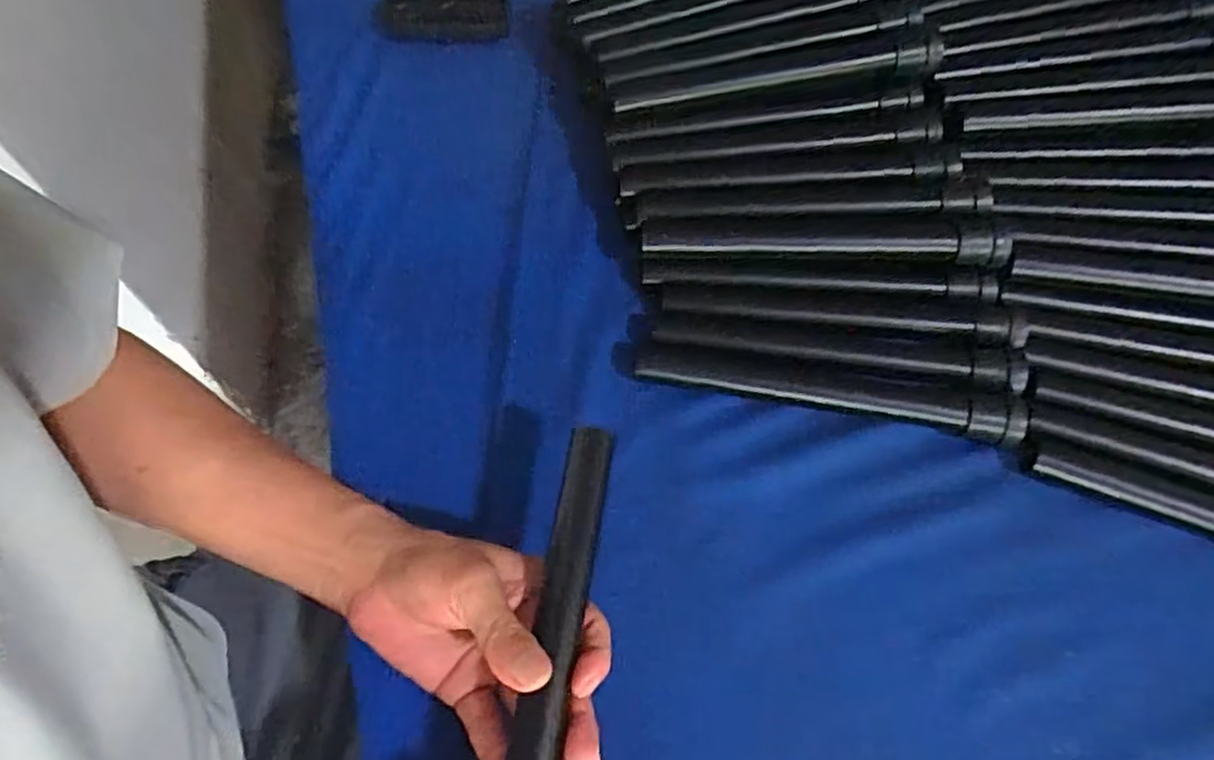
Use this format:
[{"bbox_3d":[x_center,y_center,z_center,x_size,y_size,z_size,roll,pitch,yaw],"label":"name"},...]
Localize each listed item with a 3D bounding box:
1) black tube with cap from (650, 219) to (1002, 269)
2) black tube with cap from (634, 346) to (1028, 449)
[{"bbox_3d":[0.149,-0.094,0.505,0.244,0.032,0.031,3,61,-1],"label":"black tube with cap"},{"bbox_3d":[0.143,0.007,0.481,0.246,0.023,0.028,11,61,4],"label":"black tube with cap"}]

